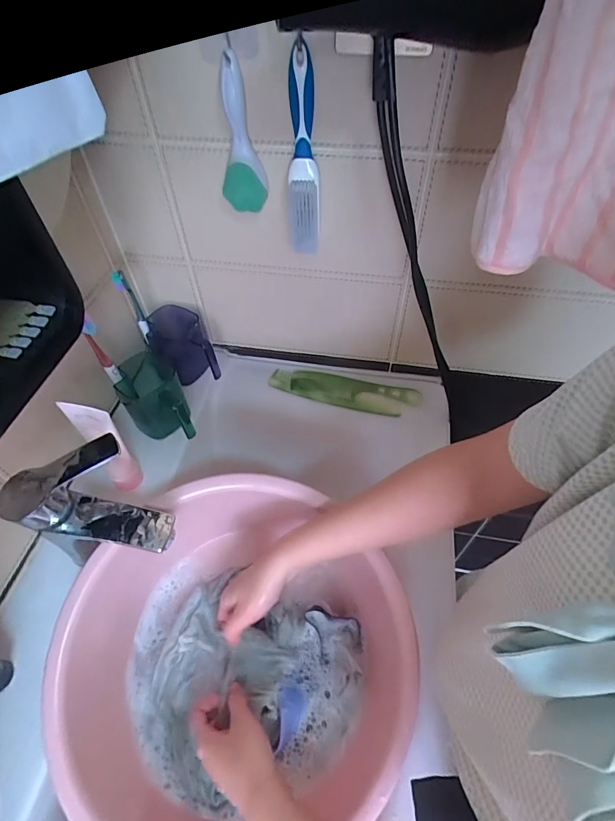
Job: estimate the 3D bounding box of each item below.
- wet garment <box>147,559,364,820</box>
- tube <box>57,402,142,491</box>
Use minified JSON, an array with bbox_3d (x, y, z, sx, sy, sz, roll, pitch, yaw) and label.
[{"bbox_3d":[-0.061,0.303,0.449,0.210,0.045,0.203,15,54,14],"label":"wet garment"},{"bbox_3d":[-0.238,0.050,0.494,0.059,0.150,0.028,7,52,8],"label":"tube"}]

